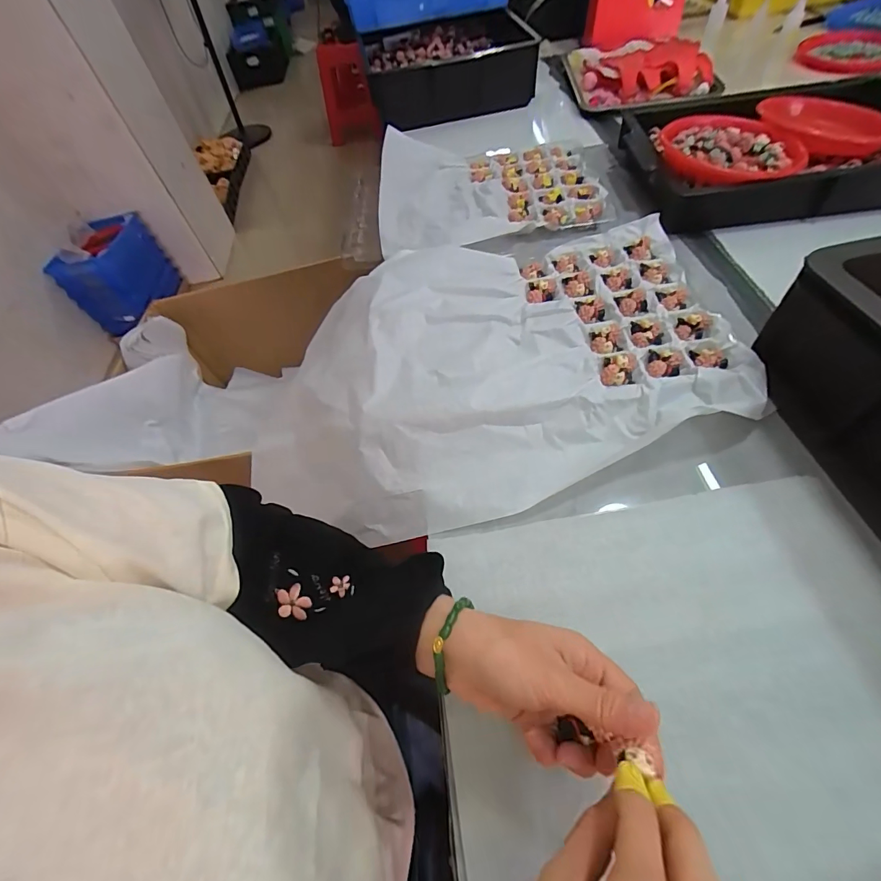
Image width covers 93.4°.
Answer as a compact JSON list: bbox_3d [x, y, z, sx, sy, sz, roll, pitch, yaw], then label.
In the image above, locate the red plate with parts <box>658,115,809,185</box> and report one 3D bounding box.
[{"bbox_3d":[0.399,-0.399,0.574,0.162,0.027,0.168,-2,56,3],"label":"red plate with parts"}]

